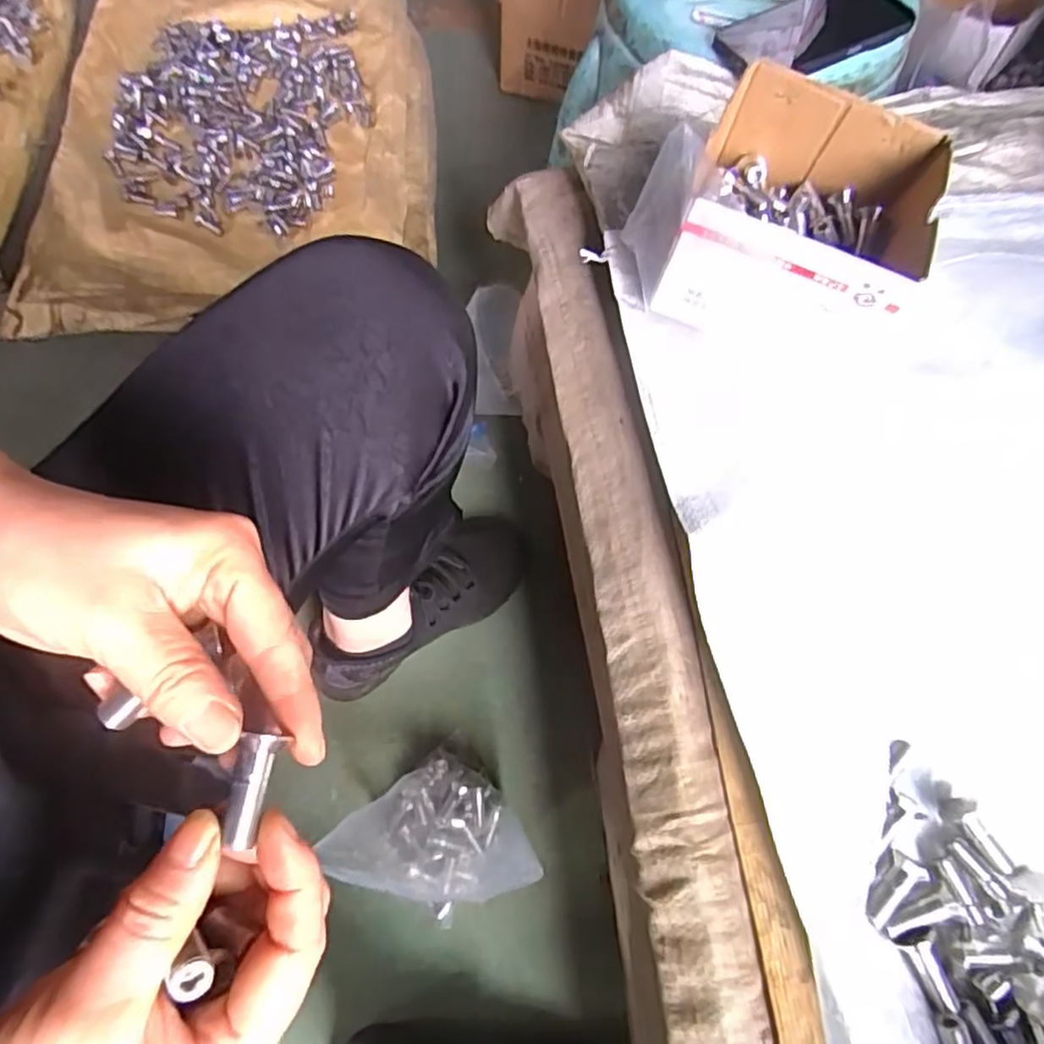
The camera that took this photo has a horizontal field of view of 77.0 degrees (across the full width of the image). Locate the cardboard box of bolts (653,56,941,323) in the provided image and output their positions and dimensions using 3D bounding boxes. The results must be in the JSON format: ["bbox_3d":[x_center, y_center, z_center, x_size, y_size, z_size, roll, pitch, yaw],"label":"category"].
[{"bbox_3d":[0.170,-0.184,0.404,0.134,0.087,0.152,22,68,7],"label":"cardboard box of bolts"}]

